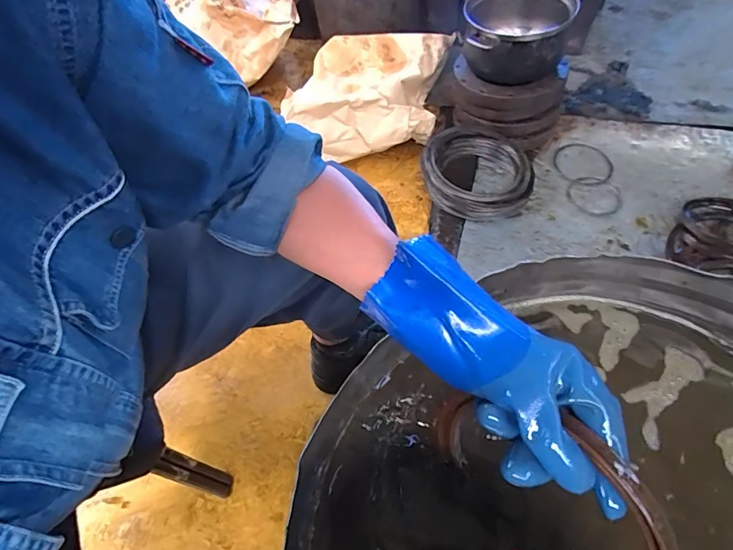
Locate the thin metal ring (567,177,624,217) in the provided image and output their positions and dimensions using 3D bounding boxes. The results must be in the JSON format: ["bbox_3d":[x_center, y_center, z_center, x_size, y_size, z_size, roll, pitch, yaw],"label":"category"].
[{"bbox_3d":[0.508,-0.176,0.987,0.116,0.007,0.114,-2,56,3],"label":"thin metal ring"}]

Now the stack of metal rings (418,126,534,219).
[{"bbox_3d":[0.234,-0.216,0.953,0.234,0.081,0.212,25,62,19],"label":"stack of metal rings"}]

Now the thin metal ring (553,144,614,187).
[{"bbox_3d":[0.504,-0.258,1.034,0.133,0.010,0.133,-2,56,3],"label":"thin metal ring"}]

